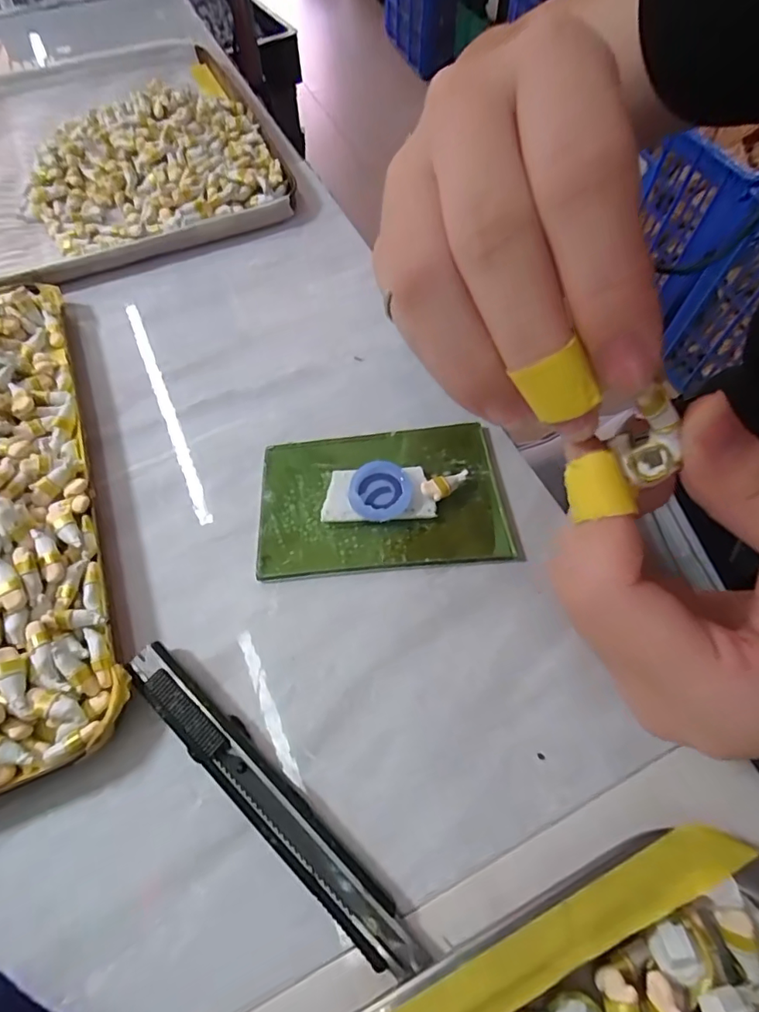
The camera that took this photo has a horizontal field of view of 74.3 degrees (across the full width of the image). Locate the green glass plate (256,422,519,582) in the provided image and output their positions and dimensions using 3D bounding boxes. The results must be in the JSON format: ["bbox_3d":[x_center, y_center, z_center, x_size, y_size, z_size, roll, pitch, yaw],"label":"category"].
[{"bbox_3d":[0.001,-0.005,0.216,0.103,0.010,0.066,-5,64,-4],"label":"green glass plate"}]

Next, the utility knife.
[{"bbox_3d":[-0.038,0.093,0.163,0.128,0.012,0.015,38,68,18],"label":"utility knife"}]

